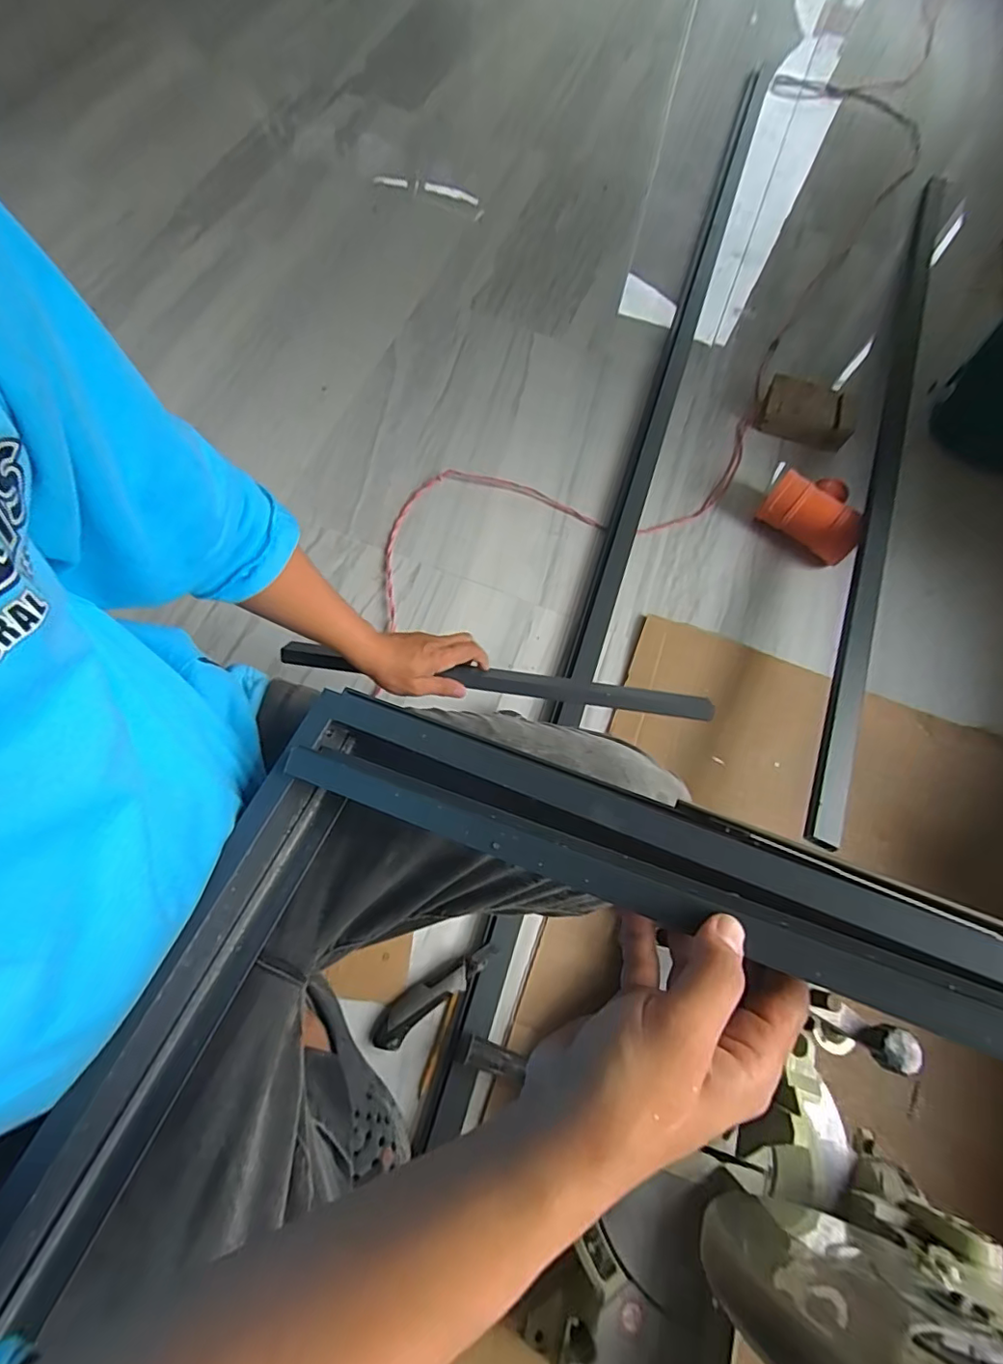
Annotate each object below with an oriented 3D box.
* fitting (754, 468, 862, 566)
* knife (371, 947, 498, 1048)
[{"bbox_3d":[0.531,-0.293,0.924,0.154,0.084,0.114,35,71,9],"label":"fitting"},{"bbox_3d":[-0.083,0.376,0.665,0.170,0.023,0.039,-35,76,-15],"label":"knife"}]

